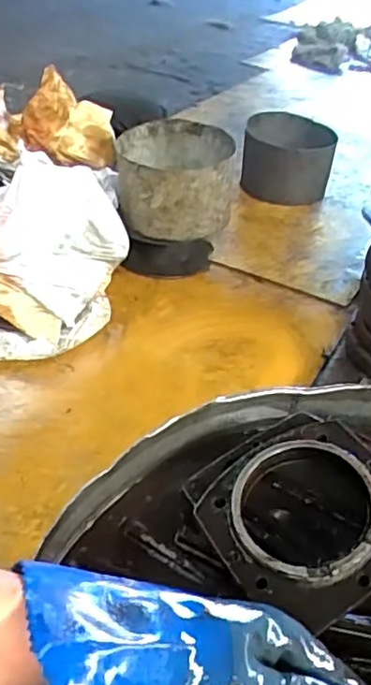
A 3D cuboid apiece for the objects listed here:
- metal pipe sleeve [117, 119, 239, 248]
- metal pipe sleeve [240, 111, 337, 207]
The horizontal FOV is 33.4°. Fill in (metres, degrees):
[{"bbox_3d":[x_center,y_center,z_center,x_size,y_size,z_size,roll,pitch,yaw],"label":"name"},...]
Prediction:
[{"bbox_3d":[-0.032,-0.395,1.559,0.292,0.207,0.278,4,39,-1],"label":"metal pipe sleeve"},{"bbox_3d":[0.304,-0.557,1.871,0.257,0.185,0.260,7,41,4],"label":"metal pipe sleeve"}]

